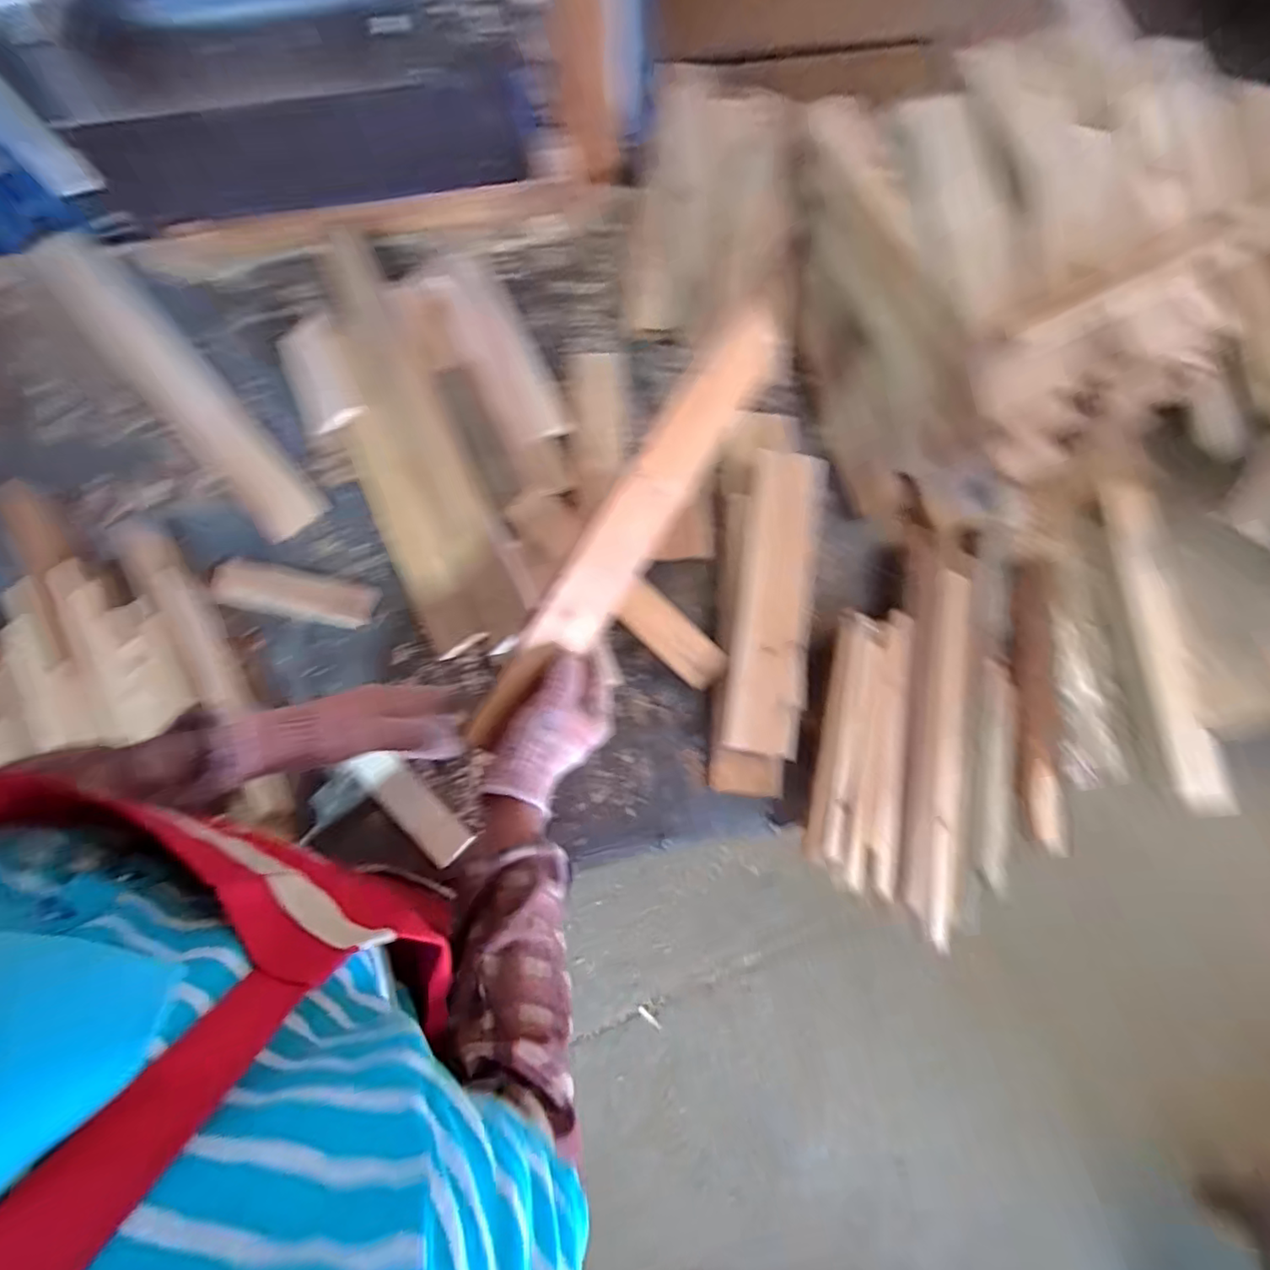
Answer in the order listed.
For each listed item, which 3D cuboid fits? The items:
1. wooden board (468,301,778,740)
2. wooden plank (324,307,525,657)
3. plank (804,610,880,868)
[{"bbox_3d":[0.001,-0.103,0.538,0.063,0.021,0.470,37,83,-29],"label":"wooden board"},{"bbox_3d":[-0.296,-0.210,0.779,0.151,0.033,0.513,-32,75,18],"label":"wooden plank"},{"bbox_3d":[0.241,0.113,0.676,0.045,0.019,0.293,14,75,4],"label":"plank"}]

